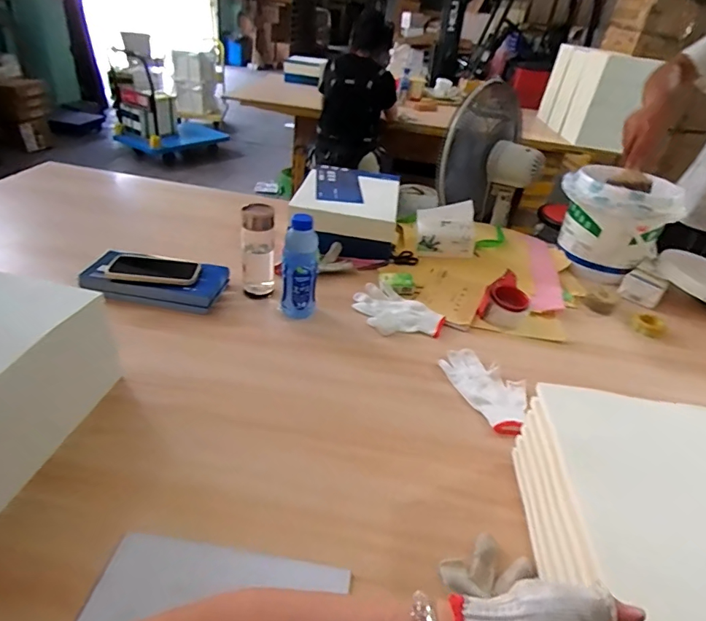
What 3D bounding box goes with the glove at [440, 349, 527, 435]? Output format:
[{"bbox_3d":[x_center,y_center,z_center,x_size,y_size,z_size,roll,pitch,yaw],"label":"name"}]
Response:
[{"bbox_3d":[0.238,0.132,0.788,0.103,0.016,0.193,-10,38,-25],"label":"glove"}]

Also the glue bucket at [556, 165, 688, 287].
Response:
[{"bbox_3d":[0.688,-0.237,1.201,0.238,0.216,0.243,-6,36,-20],"label":"glue bucket"}]

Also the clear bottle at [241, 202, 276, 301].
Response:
[{"bbox_3d":[-0.195,-0.119,0.939,0.066,0.192,0.080,-1,35,-13],"label":"clear bottle"}]

